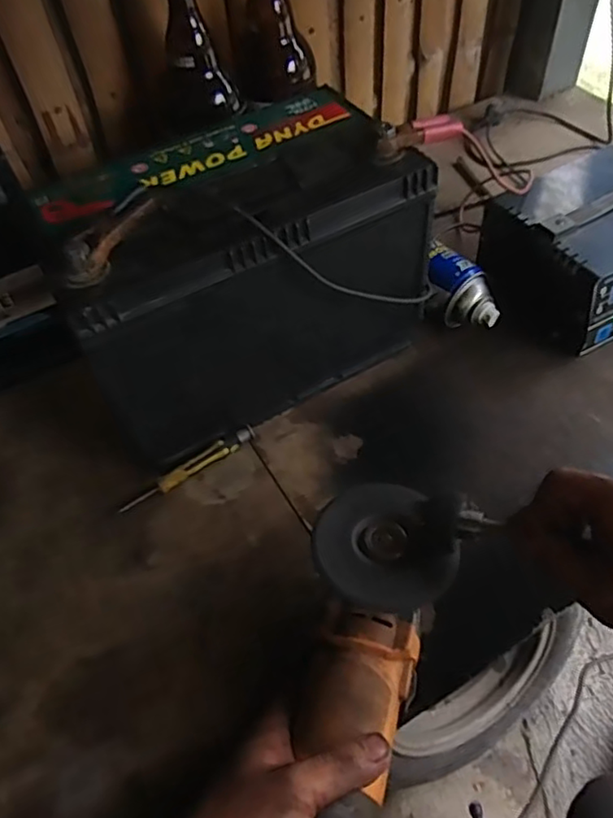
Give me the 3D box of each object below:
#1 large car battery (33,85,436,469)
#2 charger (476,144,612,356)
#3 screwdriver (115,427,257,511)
[{"bbox_3d":[-0.052,-0.117,0.540,0.292,0.217,0.170,-24,55,-13],"label":"large car battery"},{"bbox_3d":[0.287,-0.160,0.614,0.190,0.097,0.160,-28,56,-15],"label":"charger"},{"bbox_3d":[-0.103,0.054,0.544,0.133,0.016,0.014,-32,57,-18],"label":"screwdriver"}]

